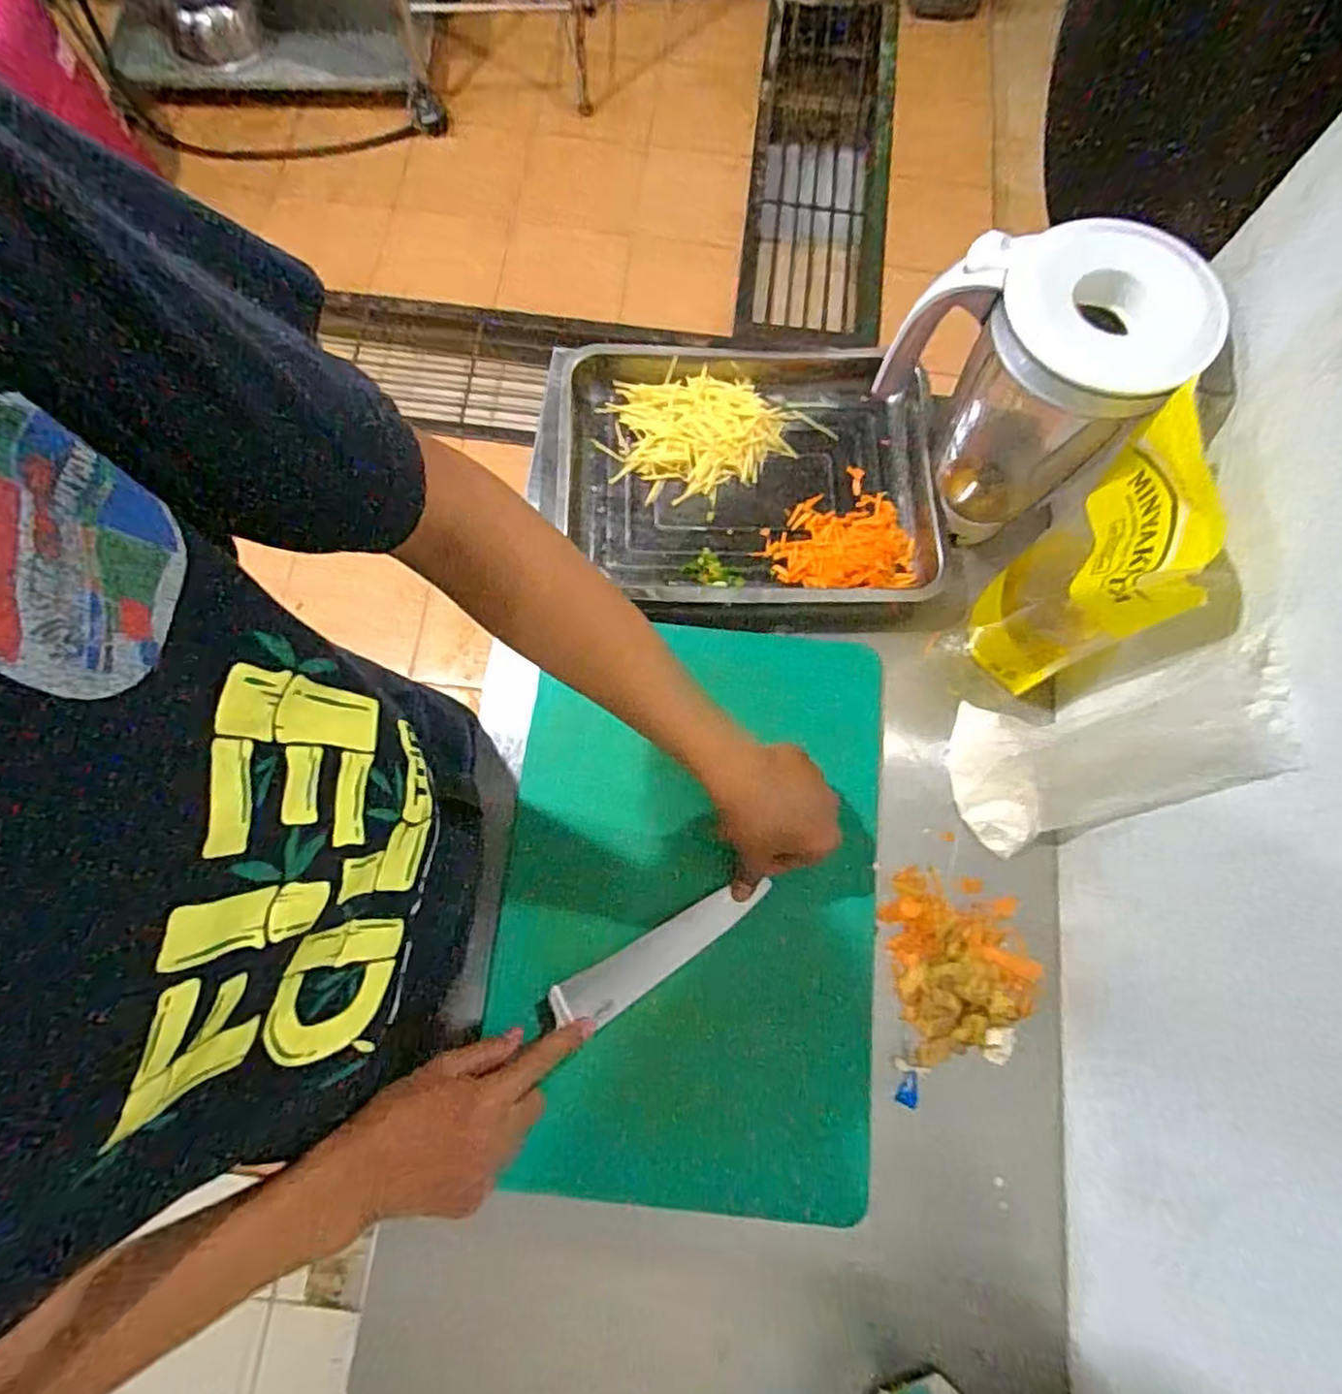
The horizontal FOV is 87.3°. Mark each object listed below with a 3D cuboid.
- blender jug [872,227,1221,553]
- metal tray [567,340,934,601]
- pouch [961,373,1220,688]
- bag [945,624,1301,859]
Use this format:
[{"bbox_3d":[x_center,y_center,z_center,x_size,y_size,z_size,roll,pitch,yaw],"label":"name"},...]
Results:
[{"bbox_3d":[0.266,-0.248,0.554,0.182,0.229,0.137,39,78,8],"label":"blender jug"},{"bbox_3d":[0.073,-0.206,0.660,0.341,0.043,0.263,1,76,-1],"label":"metal tray"},{"bbox_3d":[0.315,-0.090,0.528,0.075,0.256,0.129,8,76,-4],"label":"pouch"},{"bbox_3d":[0.295,0.040,0.499,0.101,0.234,0.123,-4,76,-2],"label":"bag"}]

